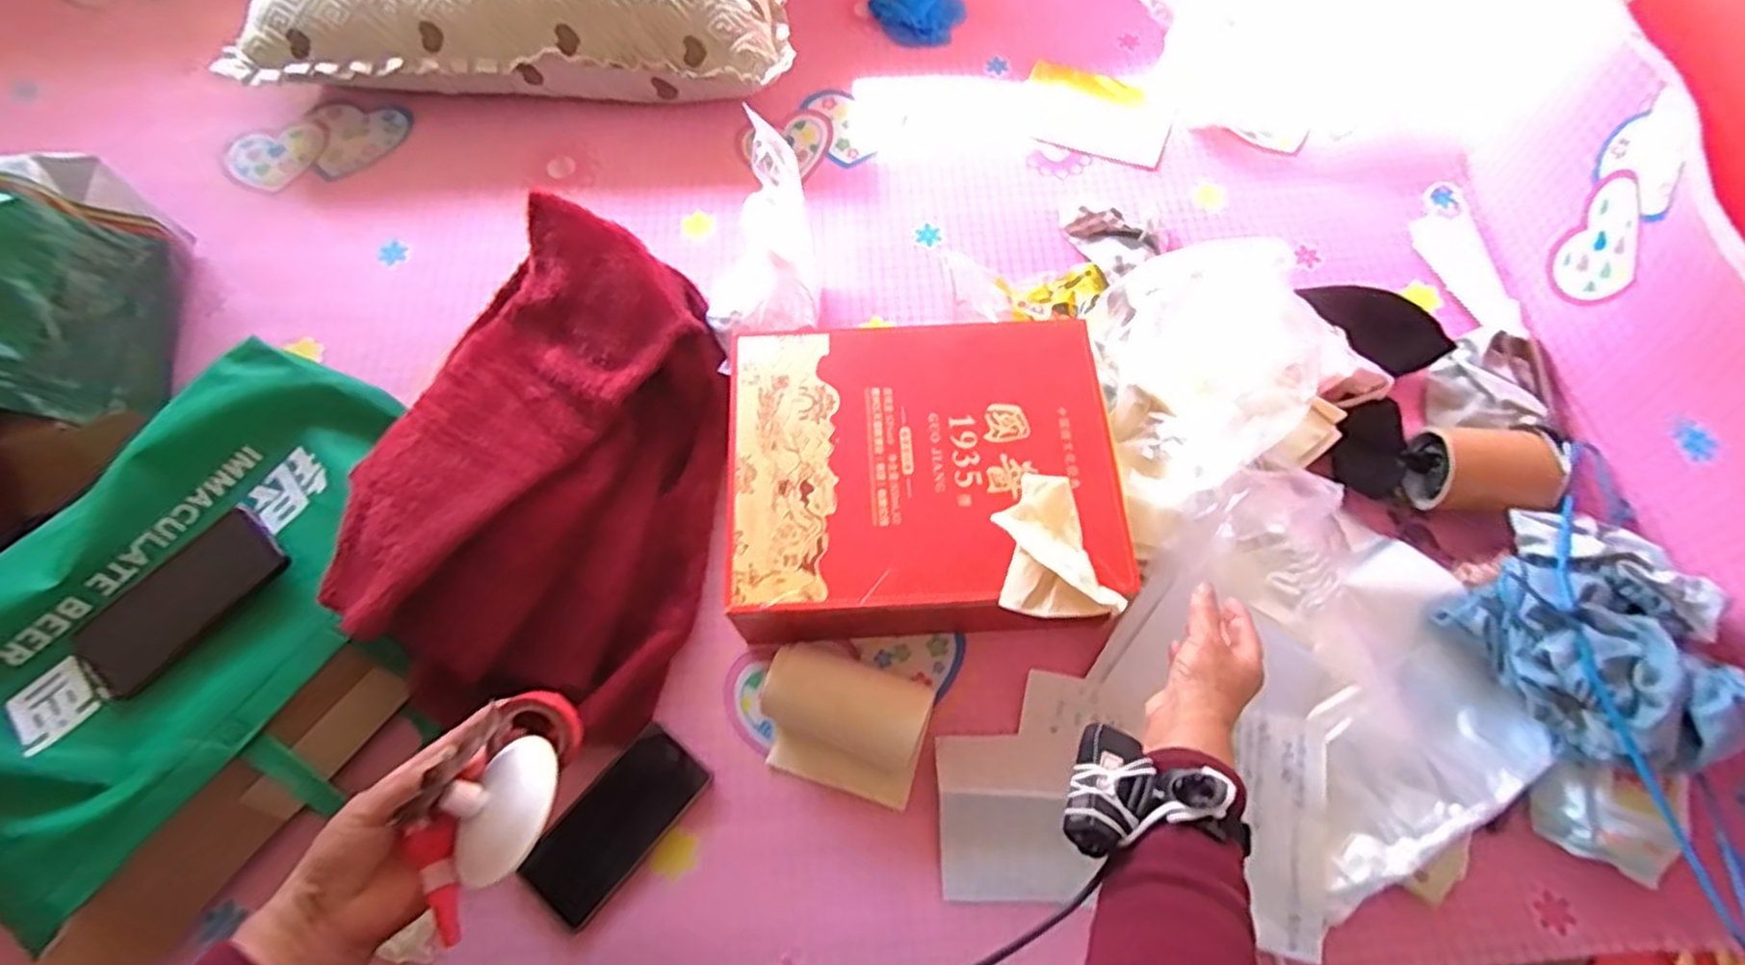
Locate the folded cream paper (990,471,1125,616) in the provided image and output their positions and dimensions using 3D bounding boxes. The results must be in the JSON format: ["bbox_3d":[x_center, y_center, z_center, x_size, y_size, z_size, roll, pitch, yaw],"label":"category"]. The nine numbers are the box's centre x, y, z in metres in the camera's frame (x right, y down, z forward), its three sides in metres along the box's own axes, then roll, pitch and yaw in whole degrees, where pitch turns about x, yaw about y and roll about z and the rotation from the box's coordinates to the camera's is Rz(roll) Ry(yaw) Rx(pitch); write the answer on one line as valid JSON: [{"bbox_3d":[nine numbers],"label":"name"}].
[{"bbox_3d":[0.140,0.051,0.608,0.073,0.052,0.130,-11,70,-6],"label":"folded cream paper"}]

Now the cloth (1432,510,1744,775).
[{"bbox_3d":[0.622,0.127,0.639,0.179,0.092,0.196,43,74,13],"label":"cloth"}]

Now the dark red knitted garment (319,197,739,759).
[{"bbox_3d":[-0.288,-0.032,0.692,0.271,0.132,0.482,8,69,1],"label":"dark red knitted garment"}]

